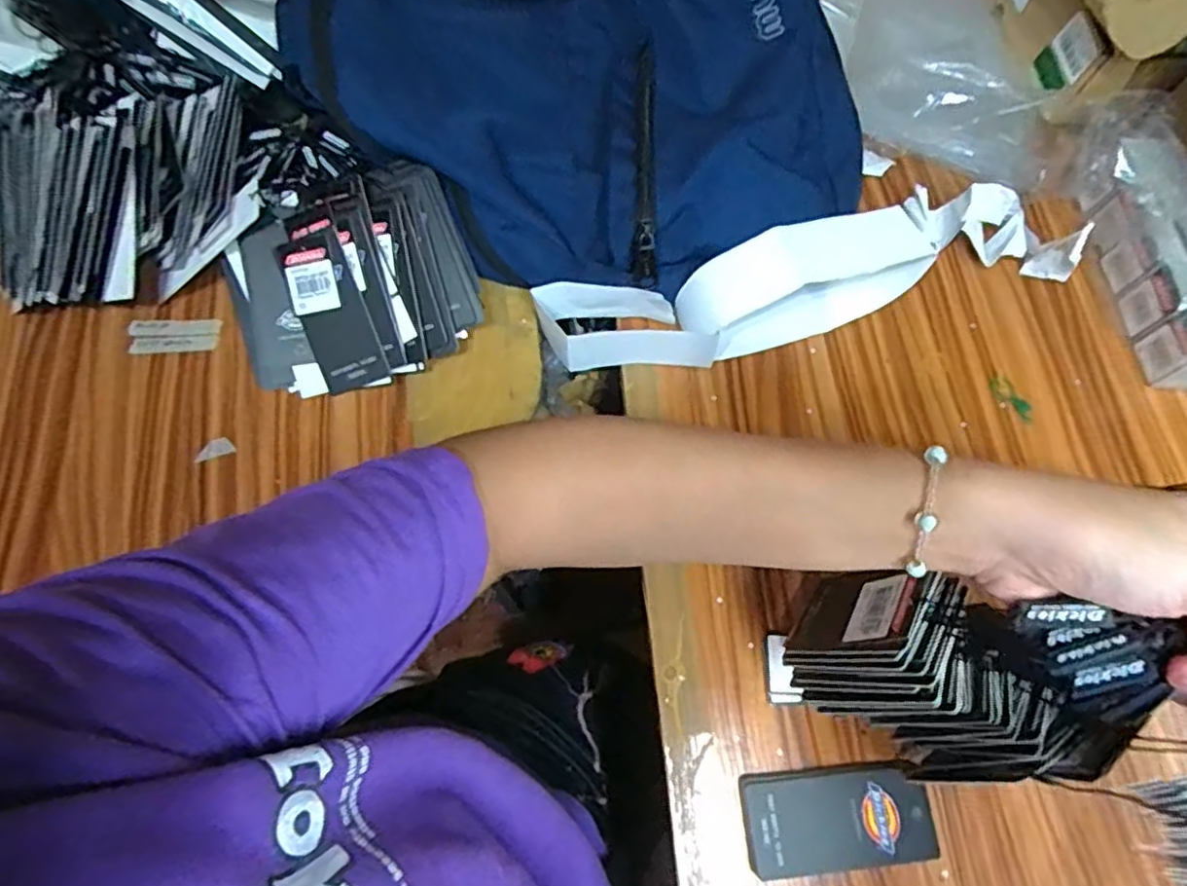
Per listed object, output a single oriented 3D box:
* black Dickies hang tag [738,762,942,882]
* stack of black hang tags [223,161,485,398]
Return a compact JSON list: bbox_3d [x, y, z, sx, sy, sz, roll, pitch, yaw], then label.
[{"bbox_3d":[0.145,0.220,0.388,0.113,0.007,0.055,-5,65,-5],"label":"black Dickies hang tag"},{"bbox_3d":[-0.171,-0.112,0.464,0.167,0.064,0.135,-23,72,-10],"label":"stack of black hang tags"}]

